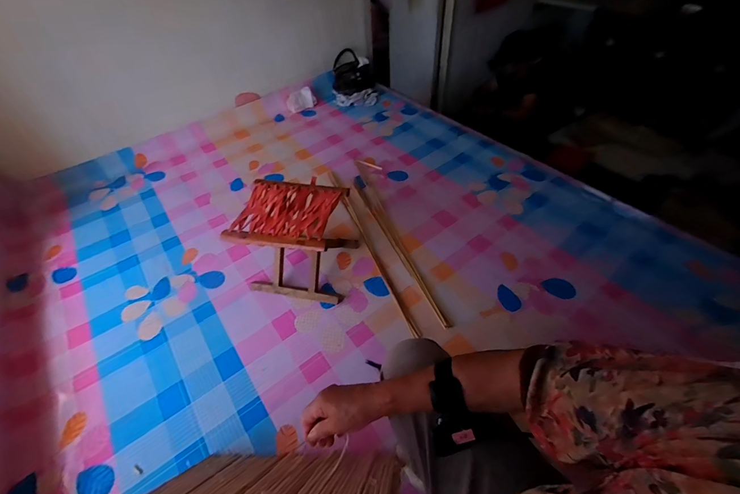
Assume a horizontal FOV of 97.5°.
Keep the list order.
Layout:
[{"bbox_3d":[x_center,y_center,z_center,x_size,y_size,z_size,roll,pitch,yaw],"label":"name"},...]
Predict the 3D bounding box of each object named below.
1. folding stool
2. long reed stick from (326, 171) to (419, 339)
[{"bbox_3d":[-0.220,-0.016,0.999,0.281,0.268,0.255,9,53,11],"label":"folding stool"},{"bbox_3d":[-0.013,-0.028,1.146,0.025,0.011,0.796,-19,53,-11],"label":"long reed stick"}]

